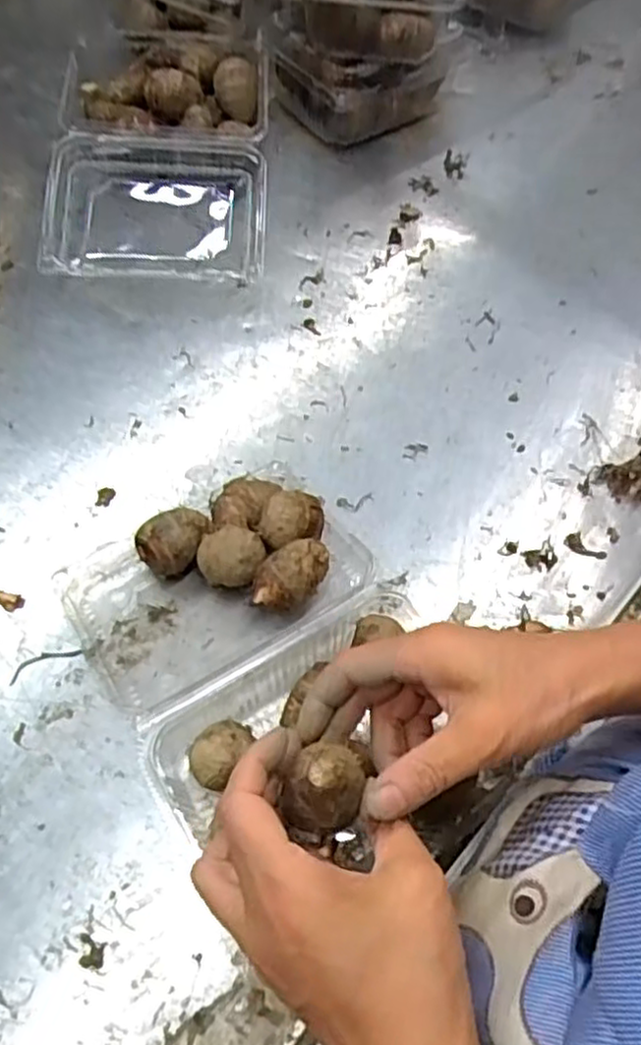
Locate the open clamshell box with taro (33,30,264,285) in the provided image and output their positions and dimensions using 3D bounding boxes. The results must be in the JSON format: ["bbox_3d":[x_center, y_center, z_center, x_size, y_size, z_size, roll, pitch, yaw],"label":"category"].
[{"bbox_3d":[-0.134,-0.315,0.613,0.177,0.067,0.267,2,63,-3],"label":"open clamshell box with taro"}]

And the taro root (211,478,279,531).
[{"bbox_3d":[-0.051,-0.009,0.478,0.034,0.035,0.042,19,64,6],"label":"taro root"}]

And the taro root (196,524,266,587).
[{"bbox_3d":[-0.056,0.024,0.454,0.040,0.043,0.034,6,63,-1],"label":"taro root"}]

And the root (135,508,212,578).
[{"bbox_3d":[-0.091,0.013,0.461,0.035,0.037,0.044,34,66,13],"label":"root"}]

